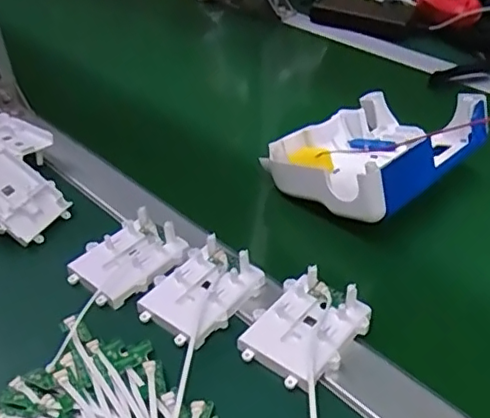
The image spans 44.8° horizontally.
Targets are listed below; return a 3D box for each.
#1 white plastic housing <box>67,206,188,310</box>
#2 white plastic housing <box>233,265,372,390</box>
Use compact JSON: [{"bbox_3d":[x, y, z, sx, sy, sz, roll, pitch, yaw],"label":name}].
[{"bbox_3d":[-0.097,0.038,0.488,0.085,0.022,0.069,-32,49,-31],"label":"white plastic housing"},{"bbox_3d":[0.044,0.079,0.423,0.067,0.027,0.088,29,49,31],"label":"white plastic housing"}]

